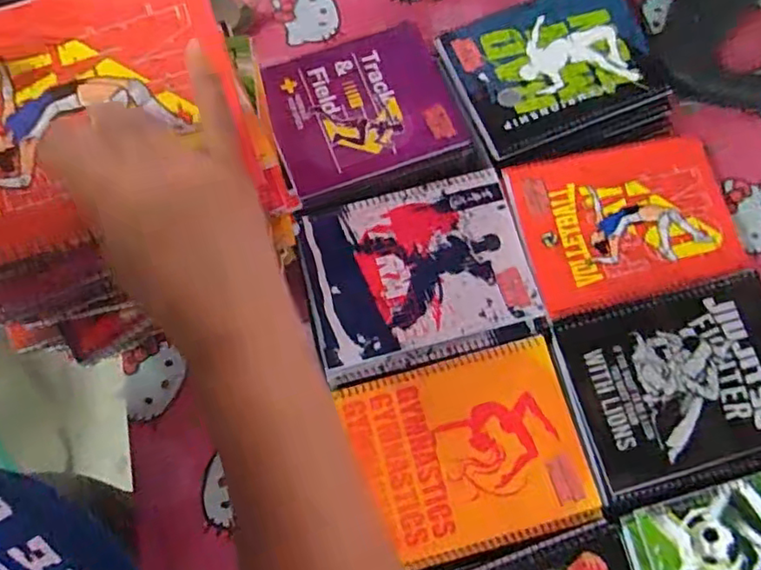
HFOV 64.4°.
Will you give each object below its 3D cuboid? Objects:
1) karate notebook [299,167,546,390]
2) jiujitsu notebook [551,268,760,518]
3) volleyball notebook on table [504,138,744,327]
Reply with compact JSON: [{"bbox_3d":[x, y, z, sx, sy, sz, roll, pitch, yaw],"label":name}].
[{"bbox_3d":[0.034,-0.011,0.558,0.201,0.008,0.163,-15,74,-4],"label":"karate notebook"},{"bbox_3d":[0.268,0.087,0.525,0.196,0.008,0.163,-15,74,-4],"label":"jiujitsu notebook"},{"bbox_3d":[0.233,-0.061,0.576,0.201,0.011,0.151,-13,74,-3],"label":"volleyball notebook on table"}]

